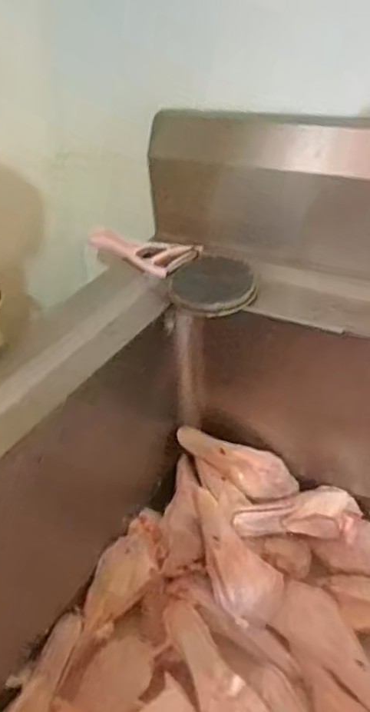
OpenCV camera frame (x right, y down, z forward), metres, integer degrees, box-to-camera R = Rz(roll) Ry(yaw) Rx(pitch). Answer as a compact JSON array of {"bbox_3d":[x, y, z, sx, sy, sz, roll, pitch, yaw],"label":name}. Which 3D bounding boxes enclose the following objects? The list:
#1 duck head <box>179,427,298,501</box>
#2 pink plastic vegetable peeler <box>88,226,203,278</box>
[{"bbox_3d":[0.054,0.112,0.610,0.133,0.031,0.037,25,41,8],"label":"duck head"},{"bbox_3d":[-0.046,-0.111,0.610,0.128,0.022,0.057,24,44,34],"label":"pink plastic vegetable peeler"}]

